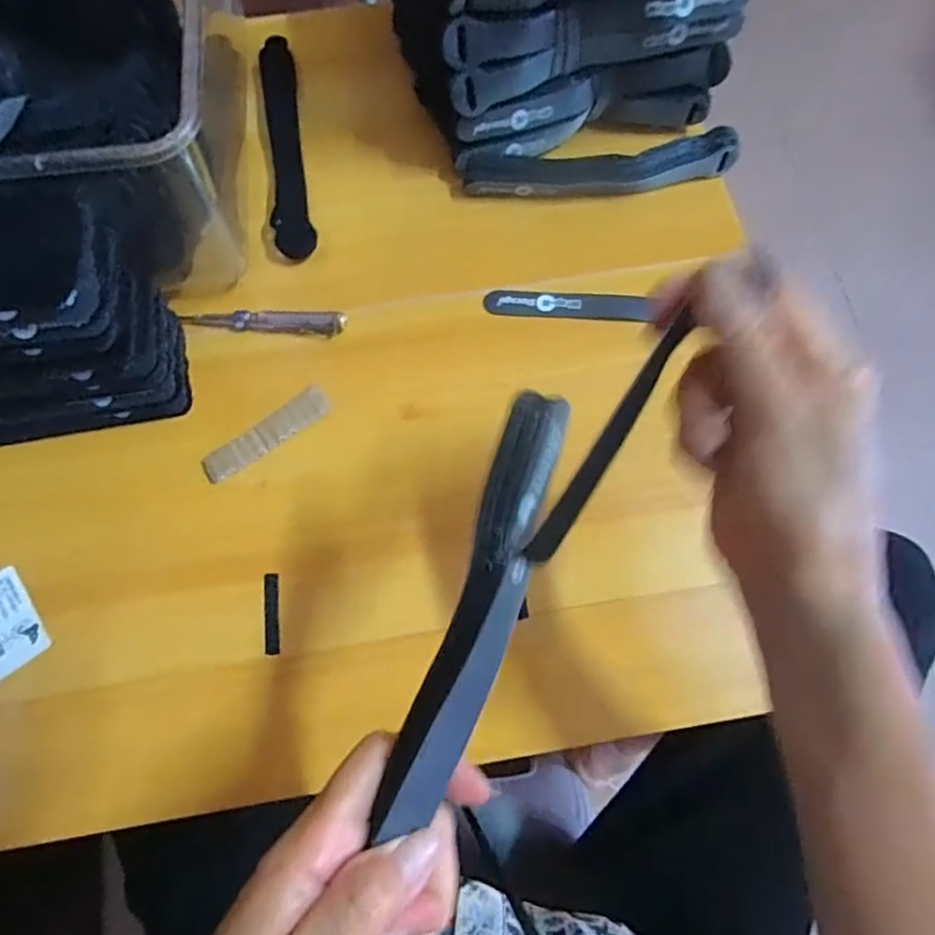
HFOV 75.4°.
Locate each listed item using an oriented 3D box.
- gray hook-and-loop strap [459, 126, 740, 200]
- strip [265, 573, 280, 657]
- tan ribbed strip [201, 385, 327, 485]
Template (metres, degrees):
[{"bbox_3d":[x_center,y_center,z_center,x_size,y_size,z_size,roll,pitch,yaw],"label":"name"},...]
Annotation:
[{"bbox_3d":[0.098,-0.222,0.445,0.197,0.028,0.031,-4,73,-2],"label":"gray hook-and-loop strap"},{"bbox_3d":[-0.117,0.087,0.363,0.008,0.004,0.047,-6,73,-2],"label":"strip"},{"bbox_3d":[-0.131,-0.022,0.393,0.088,0.004,0.020,-36,76,-11],"label":"tan ribbed strip"}]

